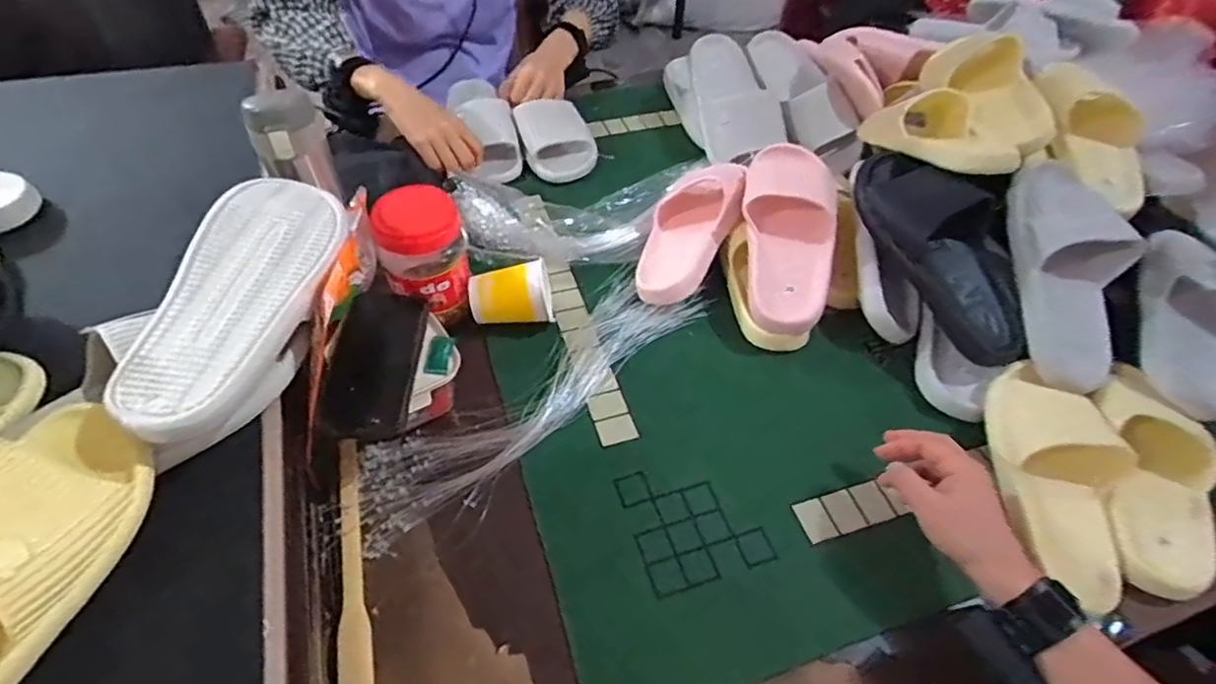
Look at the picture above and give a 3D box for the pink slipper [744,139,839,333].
[{"bbox_3d":[0.213,-0.134,0.721,0.098,0.060,0.255,5,70,2],"label":"pink slipper"}]

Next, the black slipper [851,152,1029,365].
[{"bbox_3d":[0.376,-0.106,0.686,0.114,0.080,0.269,-18,71,-15],"label":"black slipper"}]

